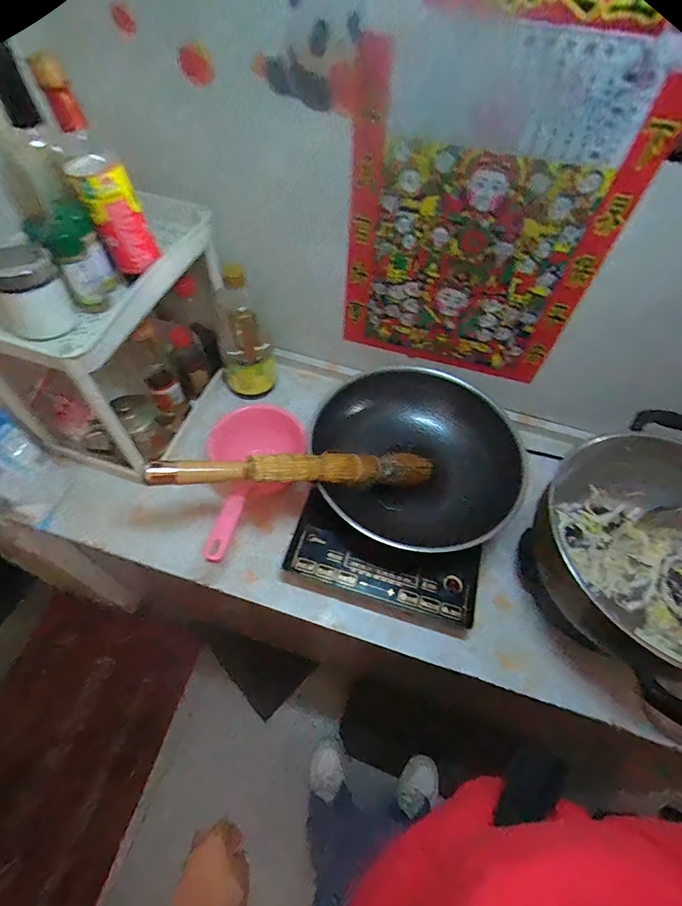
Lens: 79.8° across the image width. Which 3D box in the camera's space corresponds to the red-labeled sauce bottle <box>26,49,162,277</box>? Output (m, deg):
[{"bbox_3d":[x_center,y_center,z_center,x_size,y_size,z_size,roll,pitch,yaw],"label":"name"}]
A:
[{"bbox_3d":[-0.278,-0.319,0.475,0.060,0.195,0.062,-33,65,-24],"label":"red-labeled sauce bottle"}]

